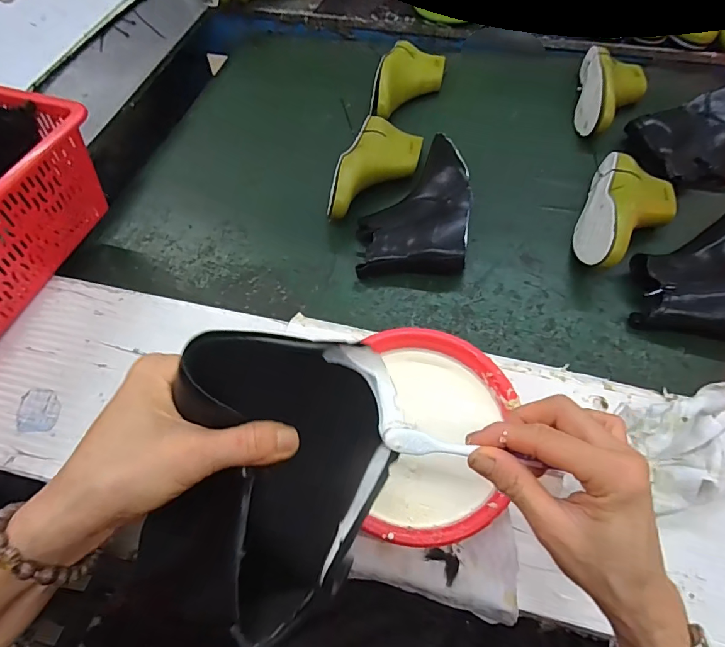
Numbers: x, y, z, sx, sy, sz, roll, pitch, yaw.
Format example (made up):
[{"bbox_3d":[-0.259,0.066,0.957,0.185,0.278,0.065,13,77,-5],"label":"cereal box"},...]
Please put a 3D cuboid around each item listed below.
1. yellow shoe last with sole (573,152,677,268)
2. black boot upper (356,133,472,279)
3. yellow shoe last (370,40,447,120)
[{"bbox_3d":[0.366,-0.144,0.602,0.111,0.077,0.219,23,62,15],"label":"yellow shoe last with sole"},{"bbox_3d":[0.077,-0.176,0.642,0.164,0.060,0.243,-1,59,1],"label":"black boot upper"},{"bbox_3d":[0.086,-0.440,0.798,0.103,0.081,0.210,12,60,9],"label":"yellow shoe last"}]

